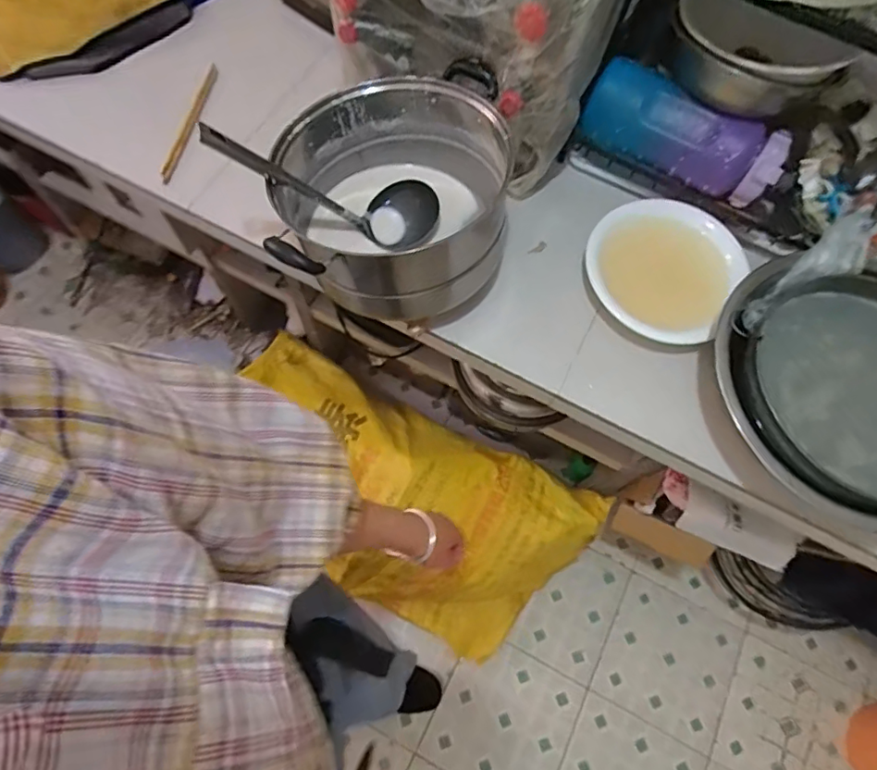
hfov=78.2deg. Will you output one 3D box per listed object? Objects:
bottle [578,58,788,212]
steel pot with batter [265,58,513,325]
[{"bbox_3d":[0.335,-0.339,0.751,0.264,0.103,0.077,35,71,10],"label":"bottle"},{"bbox_3d":[-0.058,-0.240,0.692,0.277,0.161,0.296,1,69,-3],"label":"steel pot with batter"}]

